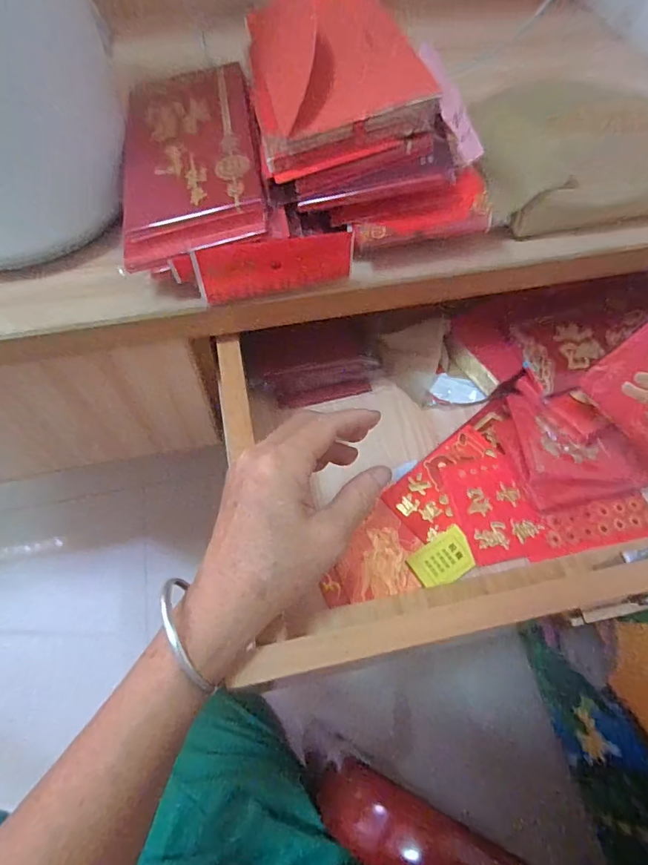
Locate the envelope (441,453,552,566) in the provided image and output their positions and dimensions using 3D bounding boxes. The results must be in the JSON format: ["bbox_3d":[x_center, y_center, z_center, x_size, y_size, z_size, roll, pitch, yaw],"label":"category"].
[{"bbox_3d":[0.146,0.065,0.411,0.069,0.006,0.094,-13,61,-9],"label":"envelope"}]

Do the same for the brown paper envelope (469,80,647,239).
[{"bbox_3d":[0.229,-0.221,0.374,0.243,0.039,0.127,-11,61,-8],"label":"brown paper envelope"}]

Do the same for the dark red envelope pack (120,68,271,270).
[{"bbox_3d":[-0.090,-0.192,0.330,0.089,0.026,0.185,-7,60,-6],"label":"dark red envelope pack"}]

